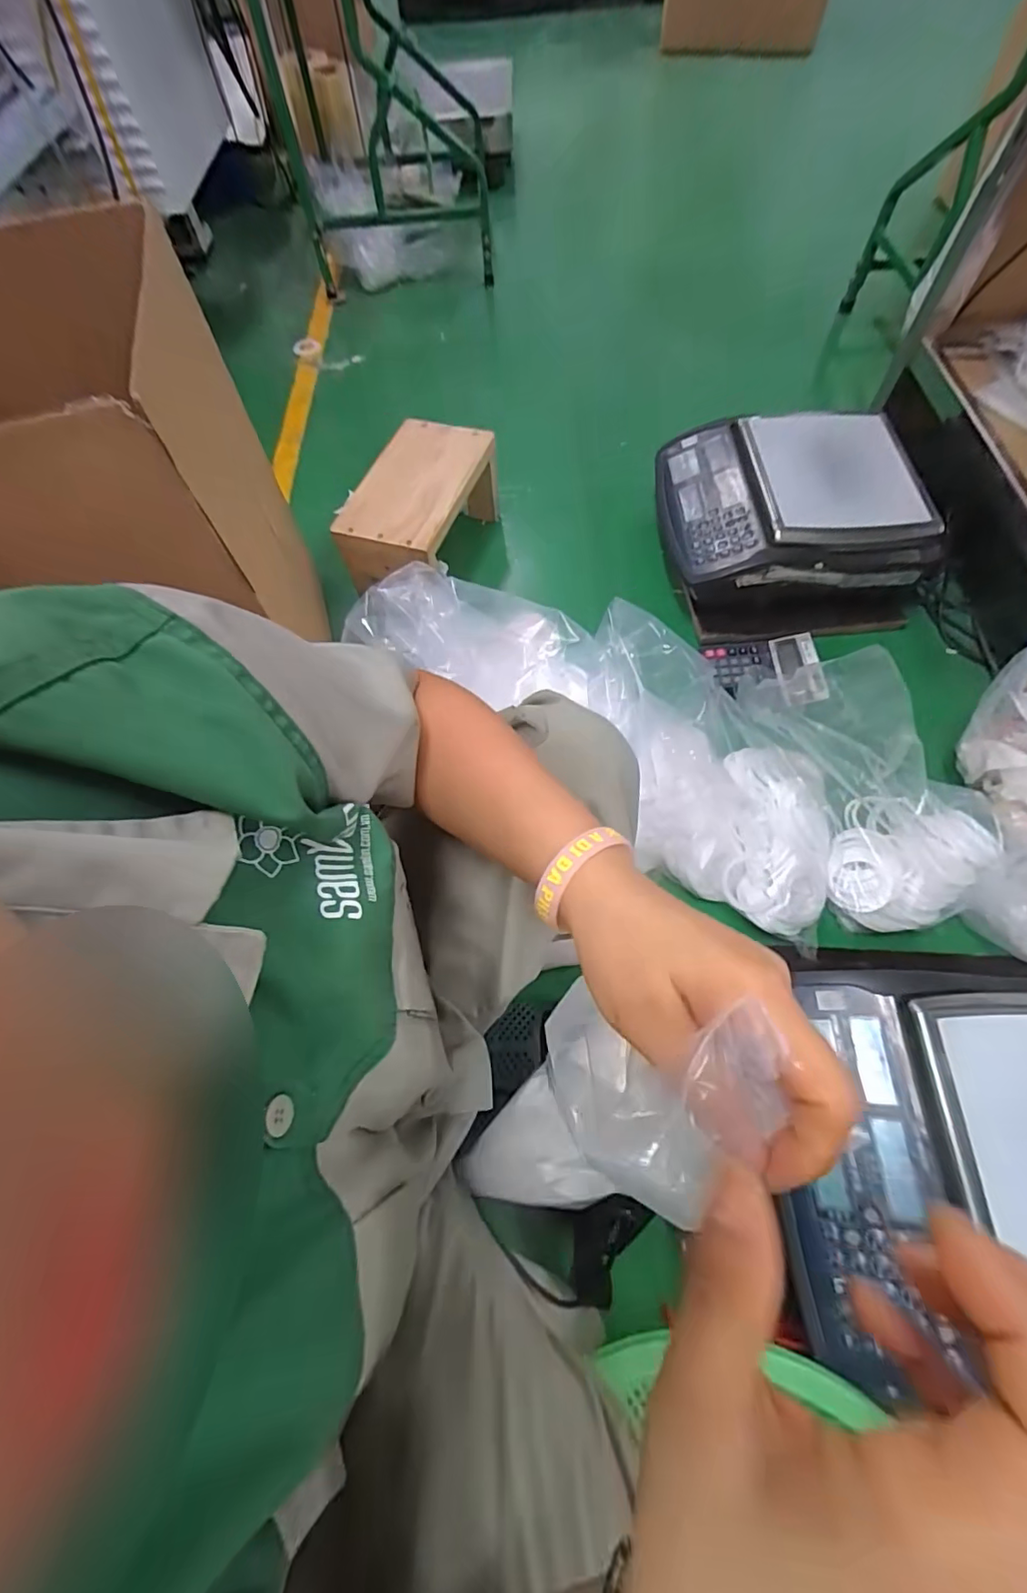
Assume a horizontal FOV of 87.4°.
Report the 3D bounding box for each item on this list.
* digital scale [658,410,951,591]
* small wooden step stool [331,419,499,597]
[{"bbox_3d":[0.437,-0.491,0.858,0.365,0.103,0.335,-4,64,0],"label":"digital scale"},{"bbox_3d":[-0.161,-0.493,0.932,0.186,0.136,0.295,22,67,12],"label":"small wooden step stool"}]

